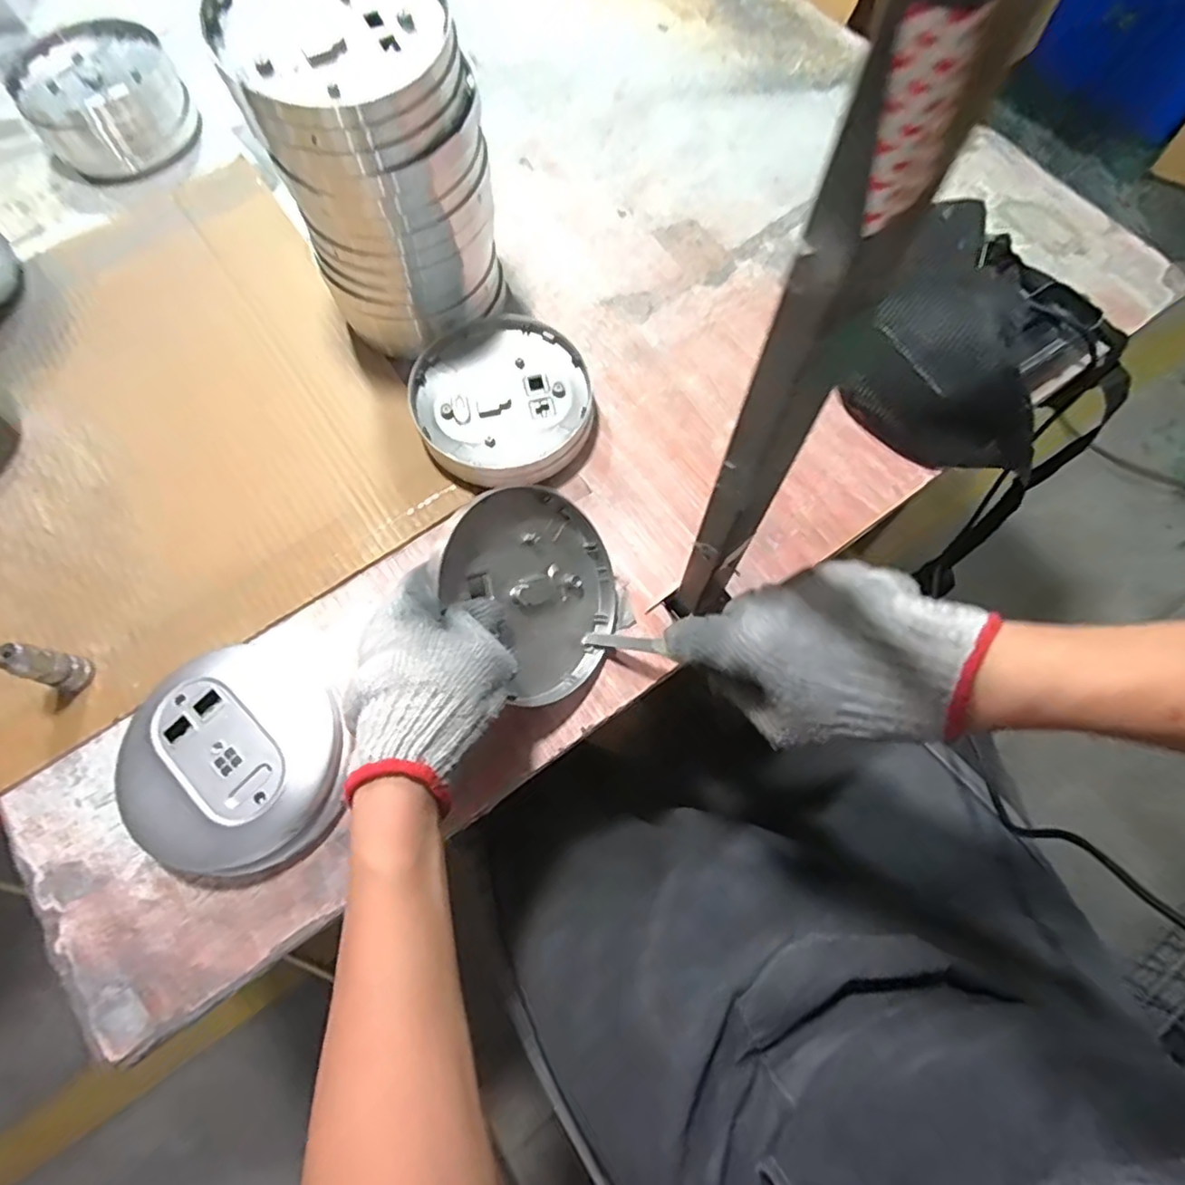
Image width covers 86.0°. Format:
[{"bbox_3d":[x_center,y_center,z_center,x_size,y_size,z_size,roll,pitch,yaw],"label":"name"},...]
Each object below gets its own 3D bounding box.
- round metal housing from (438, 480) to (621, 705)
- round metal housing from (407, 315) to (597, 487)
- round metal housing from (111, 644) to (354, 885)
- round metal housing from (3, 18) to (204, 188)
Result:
[{"bbox_3d":[-0.038,-0.003,0.419,0.127,0.021,0.114,48,62,-25],"label":"round metal housing"},{"bbox_3d":[-0.071,-0.150,0.502,0.132,0.030,0.131,0,70,-1],"label":"round metal housing"},{"bbox_3d":[-0.227,0.105,0.407,0.130,0.036,0.142,0,70,-1],"label":"round metal housing"},{"bbox_3d":[-0.460,-0.469,0.597,0.132,0.058,0.133,0,70,-1],"label":"round metal housing"}]

